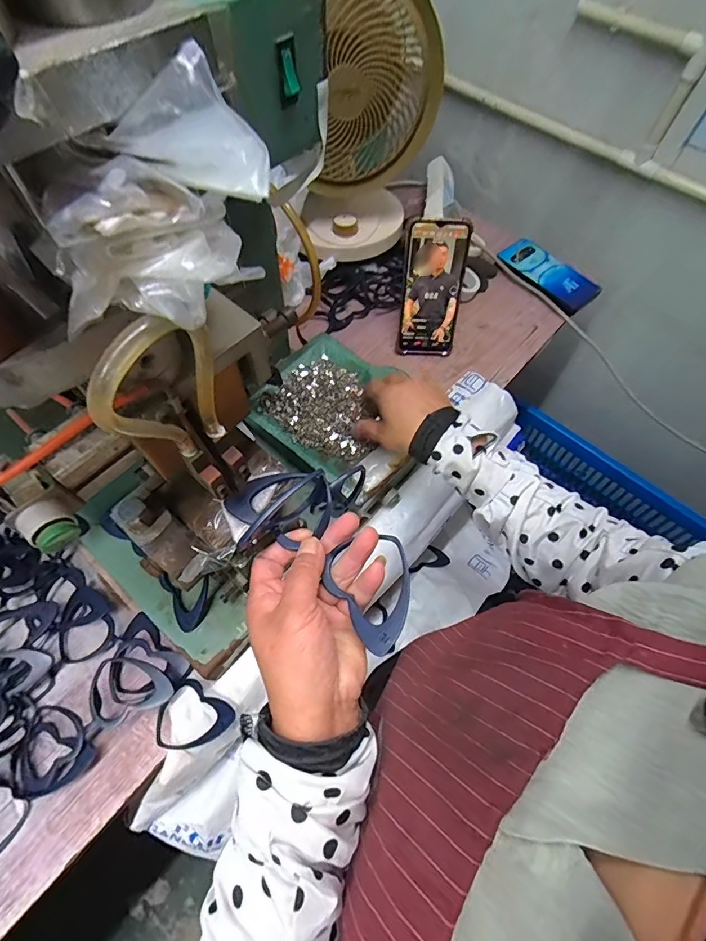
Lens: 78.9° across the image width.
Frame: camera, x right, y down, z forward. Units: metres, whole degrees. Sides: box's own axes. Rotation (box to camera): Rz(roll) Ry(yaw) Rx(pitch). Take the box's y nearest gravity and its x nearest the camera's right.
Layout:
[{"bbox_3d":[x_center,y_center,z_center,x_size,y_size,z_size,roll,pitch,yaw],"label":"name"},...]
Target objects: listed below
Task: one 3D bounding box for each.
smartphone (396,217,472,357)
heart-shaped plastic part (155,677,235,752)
[{"bbox_3d":[0.105,-0.237,0.570,0.077,0.169,0.017,2,38,-1],"label":"smartphone"},{"bbox_3d":[-0.143,0.227,0.385,0.071,0.013,0.055,15,58,29],"label":"heart-shaped plastic part"}]

